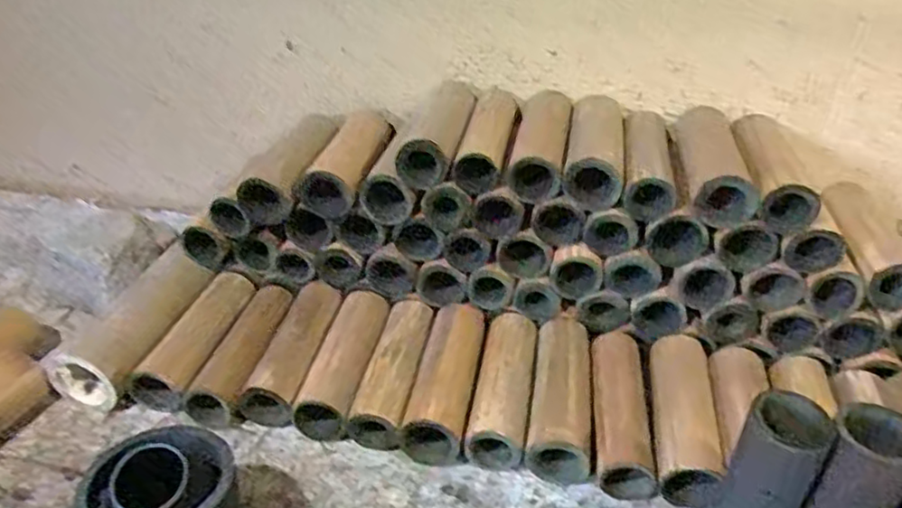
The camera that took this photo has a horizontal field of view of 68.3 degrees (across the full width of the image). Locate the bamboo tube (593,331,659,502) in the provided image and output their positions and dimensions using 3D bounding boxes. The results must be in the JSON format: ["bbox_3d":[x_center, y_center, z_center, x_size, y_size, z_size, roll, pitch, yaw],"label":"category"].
[{"bbox_3d":[0.161,0.151,0.647,0.056,0.045,0.178,5,31,3],"label":"bamboo tube"}]

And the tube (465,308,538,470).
[{"bbox_3d":[0.054,0.134,0.670,0.056,0.050,0.174,8,32,9],"label":"tube"}]

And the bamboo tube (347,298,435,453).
[{"bbox_3d":[-0.055,0.120,0.688,0.053,0.050,0.182,8,32,8],"label":"bamboo tube"}]

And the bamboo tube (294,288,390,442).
[{"bbox_3d":[-0.107,0.111,0.694,0.058,0.049,0.180,8,32,9],"label":"bamboo tube"}]

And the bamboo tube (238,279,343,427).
[{"bbox_3d":[-0.159,0.101,0.695,0.056,0.047,0.178,9,32,9],"label":"bamboo tube"}]

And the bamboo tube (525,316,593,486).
[{"bbox_3d":[0.110,0.139,0.659,0.060,0.056,0.179,8,32,8],"label":"bamboo tube"}]

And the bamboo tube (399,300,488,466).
[{"bbox_3d":[-0.003,0.123,0.670,0.057,0.060,0.180,8,32,8],"label":"bamboo tube"}]

